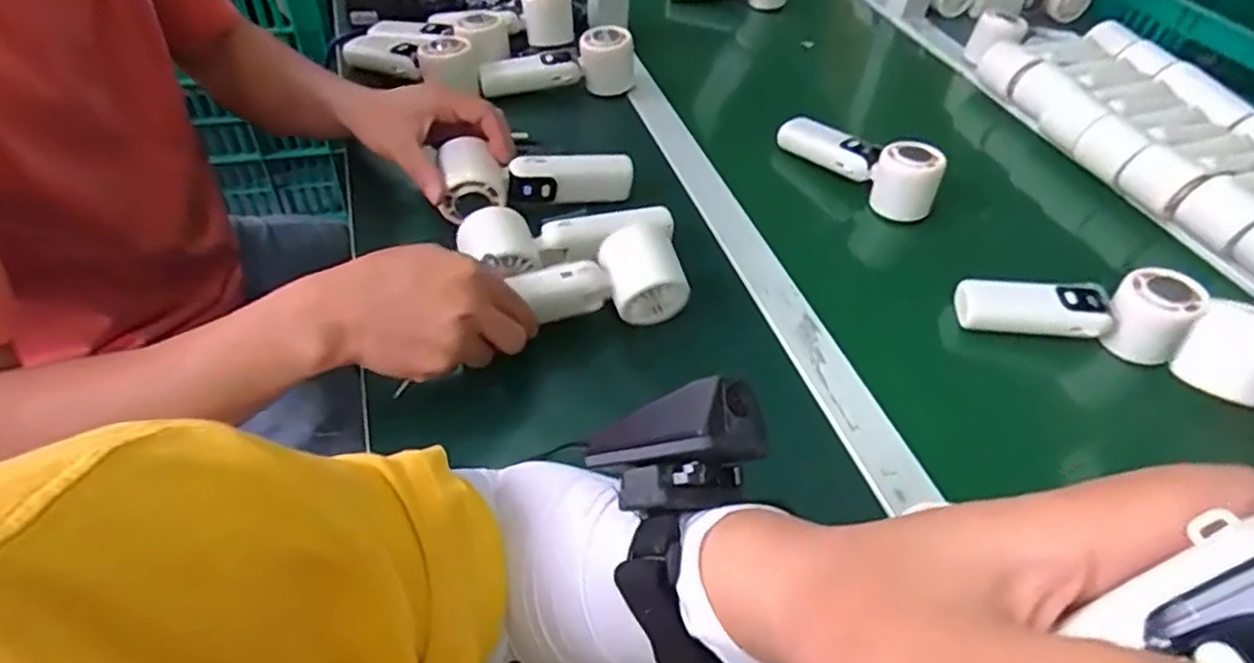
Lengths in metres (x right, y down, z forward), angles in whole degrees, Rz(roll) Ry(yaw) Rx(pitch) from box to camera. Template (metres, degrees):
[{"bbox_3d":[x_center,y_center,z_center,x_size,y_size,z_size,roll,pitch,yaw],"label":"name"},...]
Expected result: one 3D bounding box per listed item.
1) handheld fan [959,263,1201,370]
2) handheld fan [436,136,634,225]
[{"bbox_3d":[0.343,-0.022,0.539,0.155,0.065,0.045,12,47,4],"label":"handheld fan"},{"bbox_3d":[-0.077,-0.136,0.597,0.165,0.051,0.048,-10,49,-15],"label":"handheld fan"}]

